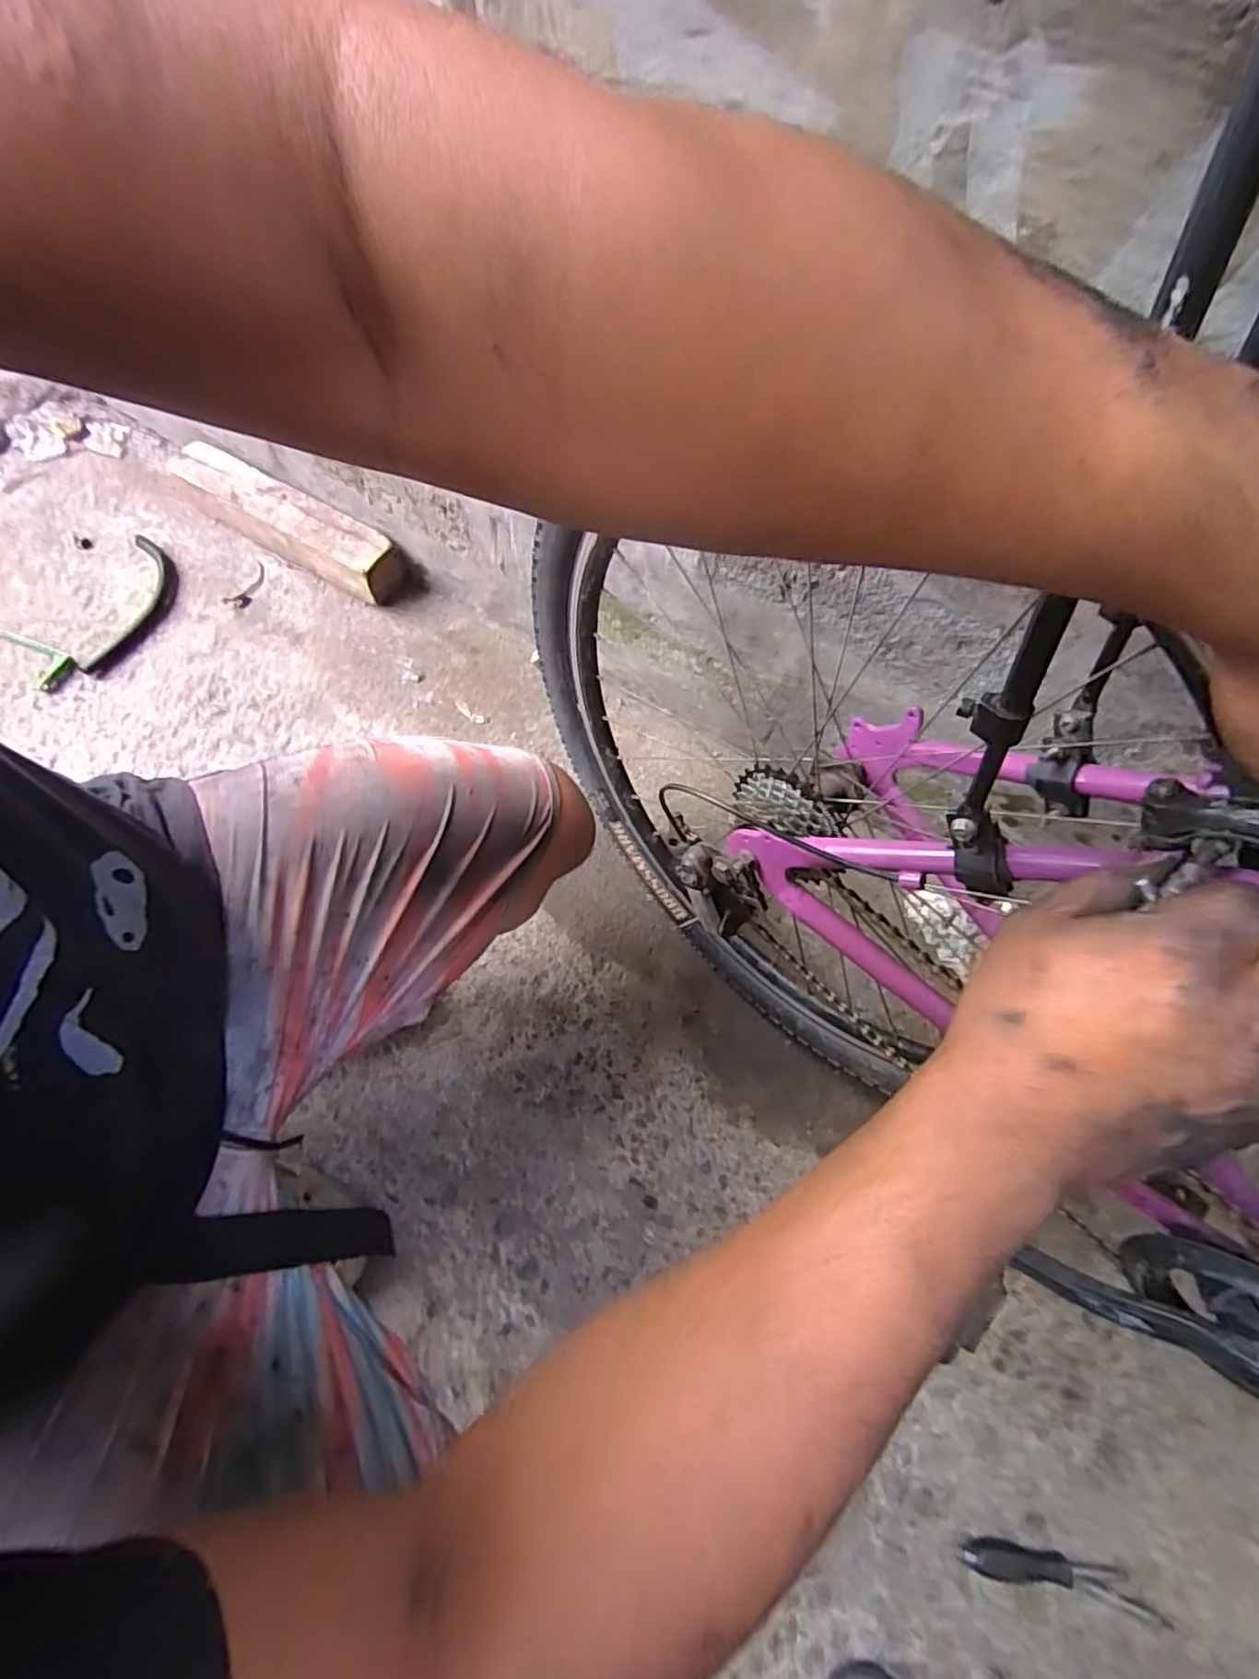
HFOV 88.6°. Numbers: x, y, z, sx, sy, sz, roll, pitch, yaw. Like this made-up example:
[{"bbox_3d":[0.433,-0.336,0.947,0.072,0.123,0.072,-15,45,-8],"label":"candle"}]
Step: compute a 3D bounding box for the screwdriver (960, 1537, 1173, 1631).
[{"bbox_3d":[0.399,0.674,0.586,0.186,0.018,0.031,13,67,3],"label":"screwdriver"}]

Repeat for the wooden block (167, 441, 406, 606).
[{"bbox_3d":[-0.542,-0.497,1.002,0.430,0.085,0.079,30,69,10],"label":"wooden block"}]

